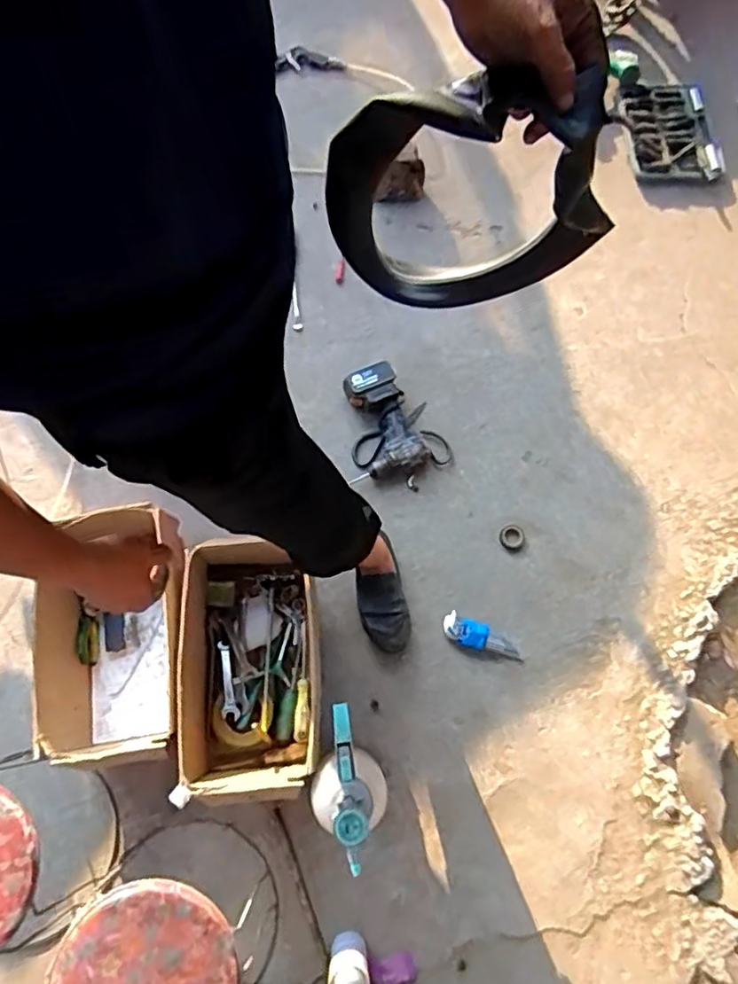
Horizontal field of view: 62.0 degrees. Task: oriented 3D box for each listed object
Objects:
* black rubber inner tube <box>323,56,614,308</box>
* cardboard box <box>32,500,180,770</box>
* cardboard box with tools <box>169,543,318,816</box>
[{"bbox_3d":[0.091,-0.286,0.613,0.281,0.309,0.077,18,72,3],"label":"black rubber inner tube"},{"bbox_3d":[-0.461,0.275,1.137,0.233,0.196,0.383,-2,72,-3],"label":"cardboard box"},{"bbox_3d":[-0.224,0.317,1.153,0.257,0.171,0.455,-2,72,-3],"label":"cardboard box with tools"}]

